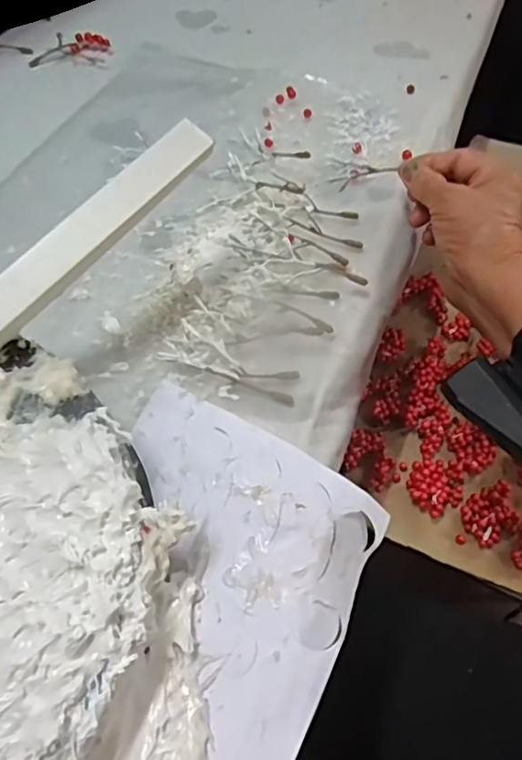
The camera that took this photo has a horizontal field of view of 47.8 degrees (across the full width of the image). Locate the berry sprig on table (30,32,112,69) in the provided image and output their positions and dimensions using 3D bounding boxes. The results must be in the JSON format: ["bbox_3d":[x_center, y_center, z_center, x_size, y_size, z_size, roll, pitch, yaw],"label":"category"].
[{"bbox_3d":[-0.195,-0.336,0.591,0.081,0.014,0.027,-28,60,-17],"label":"berry sprig on table"}]

